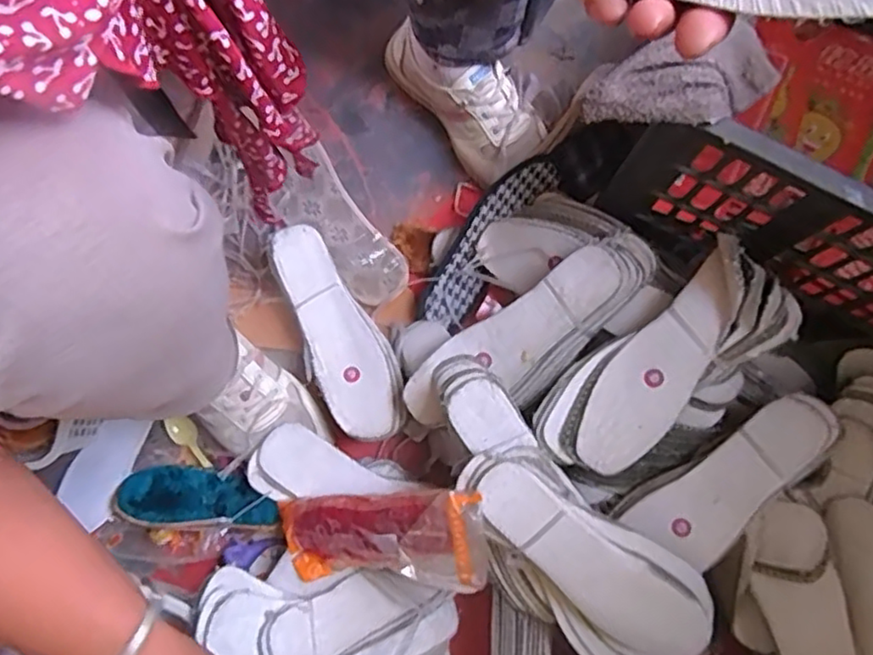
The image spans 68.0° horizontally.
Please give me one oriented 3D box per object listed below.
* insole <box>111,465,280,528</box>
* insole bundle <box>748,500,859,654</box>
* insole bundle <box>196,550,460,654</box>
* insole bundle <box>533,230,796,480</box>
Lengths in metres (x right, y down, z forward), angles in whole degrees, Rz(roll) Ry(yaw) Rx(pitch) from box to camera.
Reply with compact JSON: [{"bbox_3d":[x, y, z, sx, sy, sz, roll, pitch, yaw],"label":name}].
[{"bbox_3d":[-0.224,0.161,0.611,0.155,0.013,0.054,7,58,5],"label":"insole"},{"bbox_3d":[0.308,0.249,0.535,0.064,0.017,0.201,-18,82,32],"label":"insole bundle"},{"bbox_3d":[-0.088,0.257,0.563,0.225,0.068,0.107,17,80,-16],"label":"insole bundle"},{"bbox_3d":[0.182,0.034,0.535,0.217,0.039,0.087,-41,81,10],"label":"insole bundle"}]

